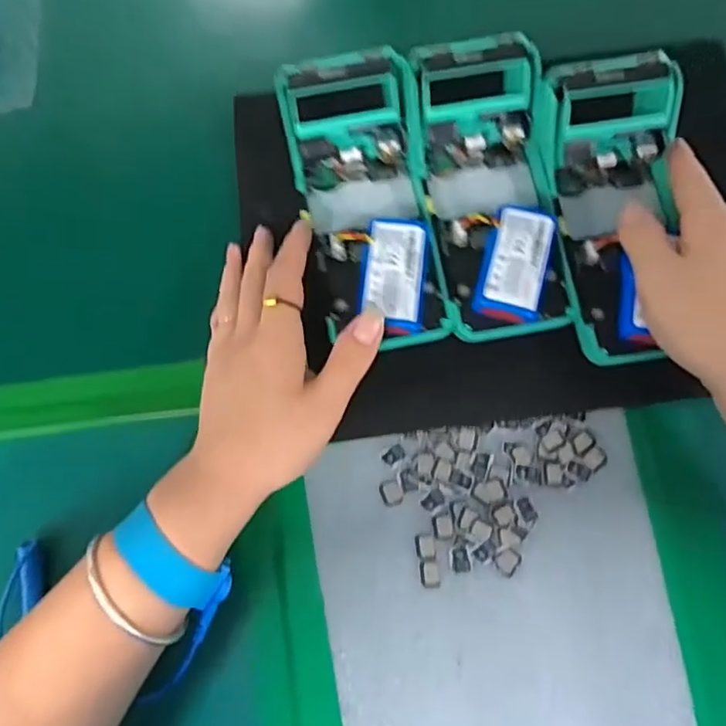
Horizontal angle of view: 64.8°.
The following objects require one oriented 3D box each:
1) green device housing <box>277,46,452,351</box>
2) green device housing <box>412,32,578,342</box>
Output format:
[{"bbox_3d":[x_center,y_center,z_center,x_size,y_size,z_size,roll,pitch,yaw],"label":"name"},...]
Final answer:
[{"bbox_3d":[0.003,-0.092,0.341,0.074,0.048,0.166,-12,84,-5],"label":"green device housing"},{"bbox_3d":[0.077,-0.099,0.341,0.074,0.051,0.166,-5,83,-2],"label":"green device housing"}]

